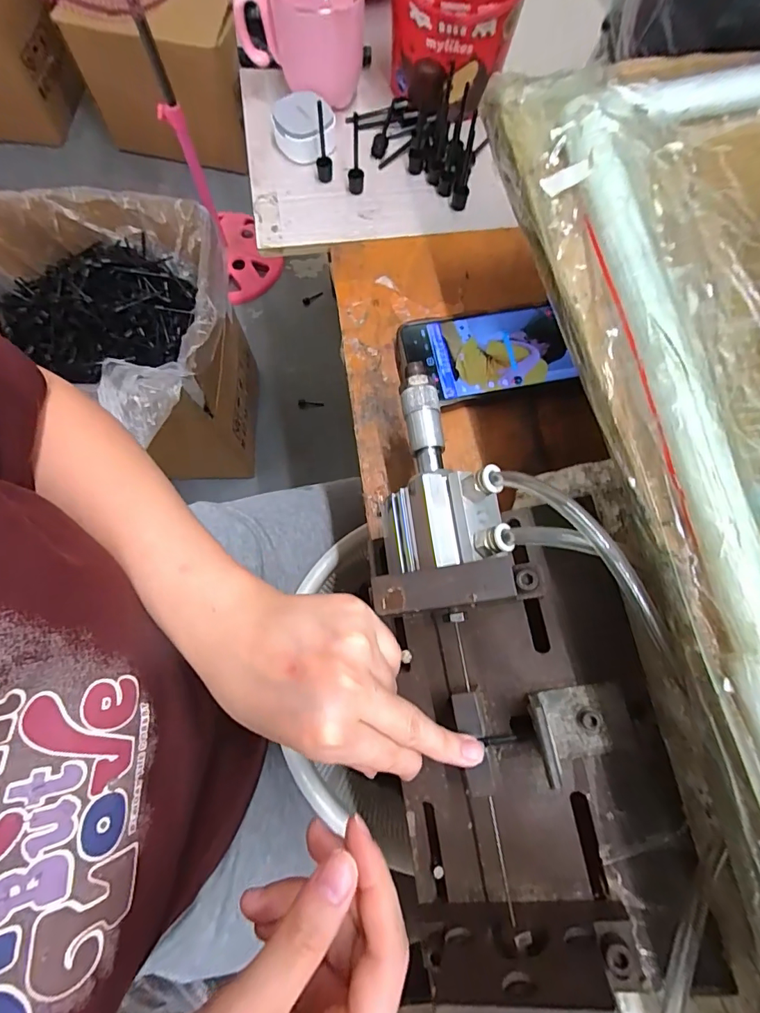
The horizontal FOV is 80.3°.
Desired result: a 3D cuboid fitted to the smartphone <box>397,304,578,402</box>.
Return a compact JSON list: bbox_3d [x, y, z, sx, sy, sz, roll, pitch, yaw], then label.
[{"bbox_3d":[0.083,-0.123,0.367,0.132,0.015,0.073,-8,75,-4],"label":"smartphone"}]

